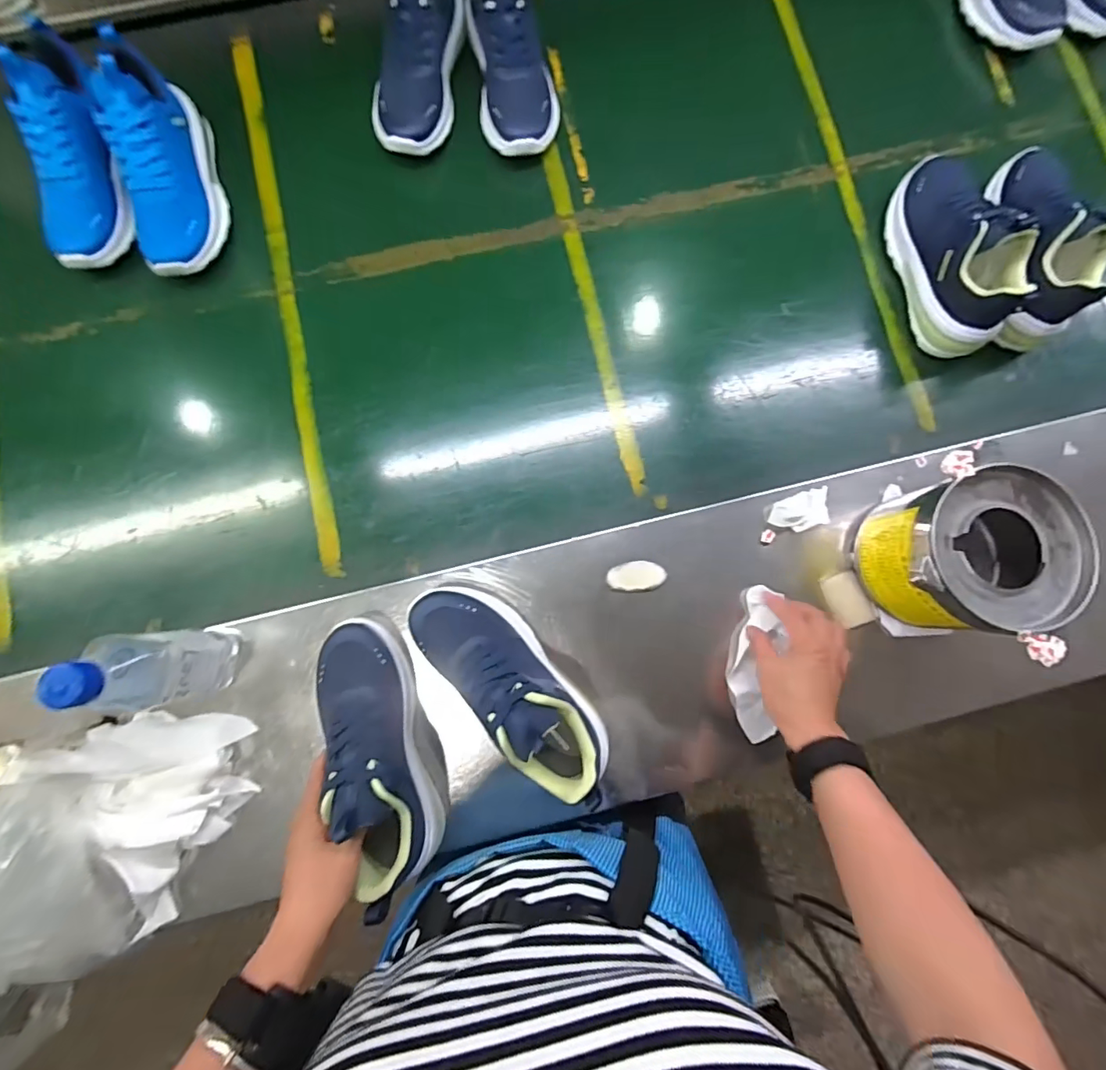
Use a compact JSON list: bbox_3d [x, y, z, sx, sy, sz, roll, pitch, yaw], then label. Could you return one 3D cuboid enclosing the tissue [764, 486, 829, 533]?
[{"bbox_3d":[0.254,-0.023,0.519,0.060,0.024,0.038,-16,82,-2],"label":"tissue"}]

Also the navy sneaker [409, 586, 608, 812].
[{"bbox_3d":[-0.040,0.130,0.444,0.079,0.091,0.232,-43,74,-5],"label":"navy sneaker"}]

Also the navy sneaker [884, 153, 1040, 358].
[{"bbox_3d":[0.448,-0.323,0.554,0.086,0.101,0.229,-7,81,0],"label":"navy sneaker"}]

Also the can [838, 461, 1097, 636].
[{"bbox_3d":[0.374,0.016,0.469,0.144,0.118,0.133,0,81,1],"label":"can"}]

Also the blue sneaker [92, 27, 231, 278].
[{"bbox_3d":[-0.417,-0.395,0.539,0.079,0.112,0.214,-8,97,-2],"label":"blue sneaker"}]

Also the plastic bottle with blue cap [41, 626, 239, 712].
[{"bbox_3d":[-0.331,0.113,0.425,0.047,0.177,0.061,-3,81,0],"label":"plastic bottle with blue cap"}]

